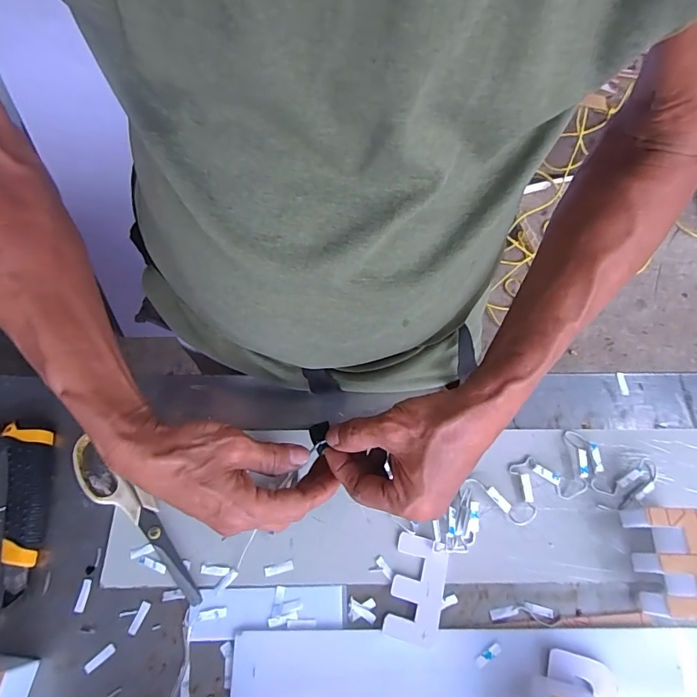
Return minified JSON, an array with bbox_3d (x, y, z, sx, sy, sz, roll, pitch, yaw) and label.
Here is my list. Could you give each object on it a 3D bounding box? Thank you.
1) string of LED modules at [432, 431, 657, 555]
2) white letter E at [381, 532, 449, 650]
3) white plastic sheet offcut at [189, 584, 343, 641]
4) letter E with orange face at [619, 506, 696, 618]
[{"bbox_3d":[0.184,0.132,0.419,0.228,0.018,0.066,-13,66,-8],"label":"string of LED modules"},{"bbox_3d":[0.061,0.211,0.387,0.046,0.005,0.083,13,65,5],"label":"white letter E"},{"bbox_3d":[-0.070,0.230,0.383,0.126,0.004,0.039,0,67,-2],"label":"white plastic sheet offcut"},{"bbox_3d":[0.279,0.184,0.382,0.048,0.045,0.086,5,65,1],"label":"letter E with orange face"}]

